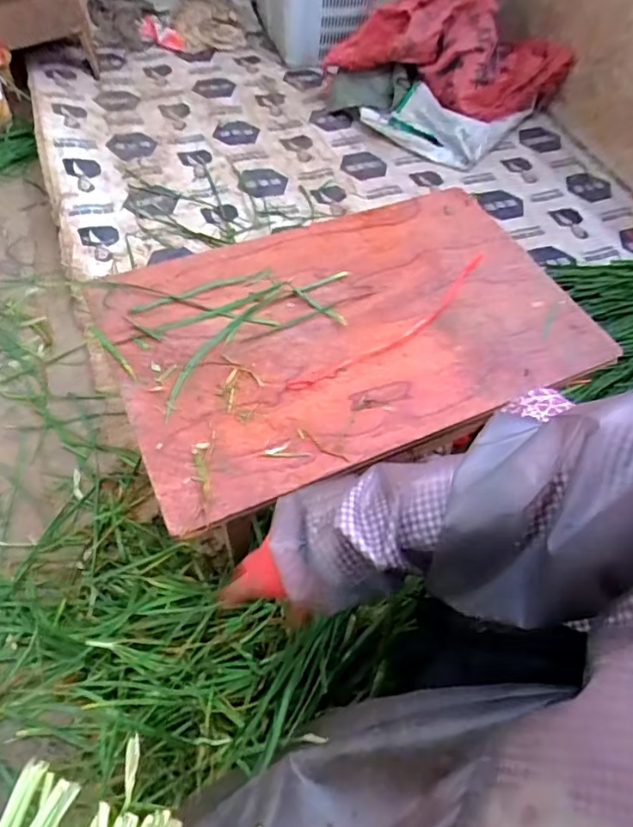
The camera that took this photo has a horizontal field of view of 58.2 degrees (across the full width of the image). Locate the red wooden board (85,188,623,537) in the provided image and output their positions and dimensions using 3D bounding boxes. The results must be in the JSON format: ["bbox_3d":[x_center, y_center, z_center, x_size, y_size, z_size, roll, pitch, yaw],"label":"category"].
[{"bbox_3d":[0.040,-0.127,0.735,0.579,0.017,0.395,-19,55,-17],"label":"red wooden board"}]

